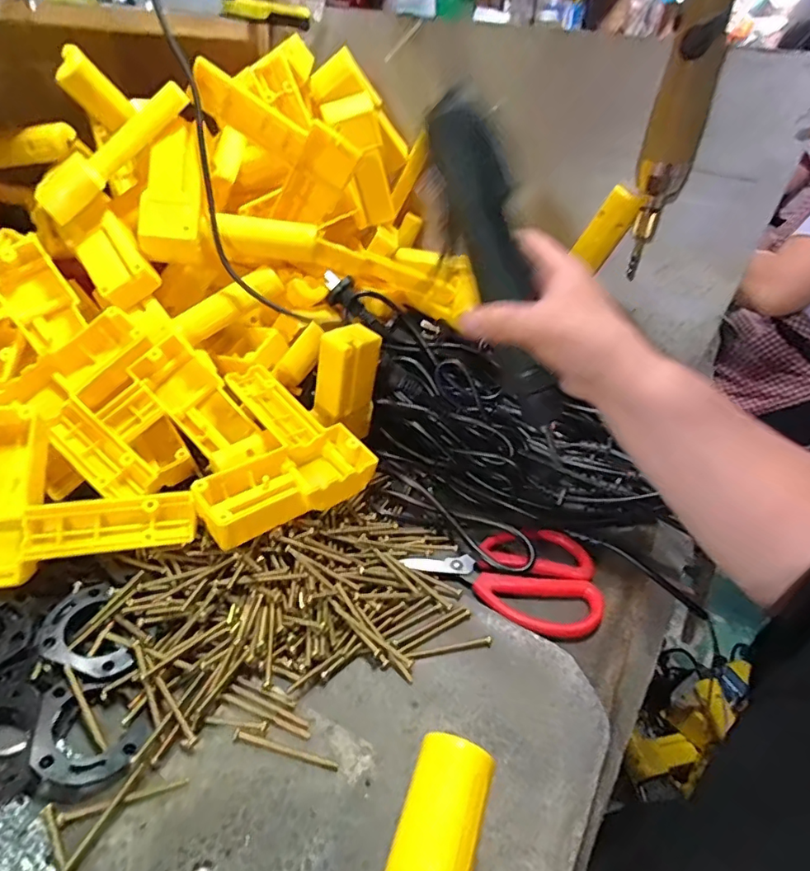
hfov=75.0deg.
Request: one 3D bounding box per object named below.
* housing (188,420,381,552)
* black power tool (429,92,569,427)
[{"bbox_3d":[-0.079,0.033,0.356,0.115,0.028,0.052,-25,48,-35],"label":"housing"},{"bbox_3d":[0.065,-0.106,0.345,0.029,0.208,0.032,-5,22,43],"label":"black power tool"}]

